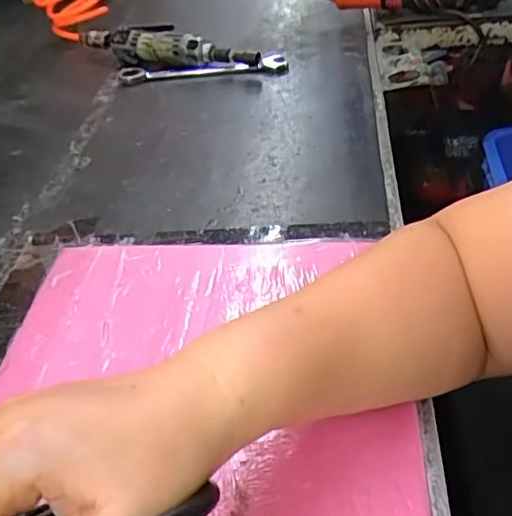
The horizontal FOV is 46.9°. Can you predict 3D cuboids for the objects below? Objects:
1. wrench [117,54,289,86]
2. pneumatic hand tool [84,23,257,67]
[{"bbox_3d":[-0.070,-0.248,0.783,0.224,0.015,0.043,-6,40,0],"label":"wrench"},{"bbox_3d":[-0.125,-0.279,0.793,0.268,0.047,0.049,14,44,21],"label":"pneumatic hand tool"}]

